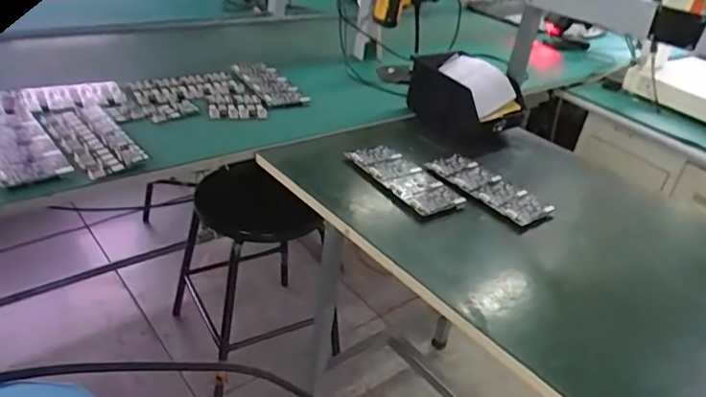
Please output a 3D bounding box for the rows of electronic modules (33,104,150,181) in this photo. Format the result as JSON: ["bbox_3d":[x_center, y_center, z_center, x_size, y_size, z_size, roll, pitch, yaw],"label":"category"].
[{"bbox_3d":[-0.457,-0.105,0.950,0.107,0.029,0.261,-22,39,-38],"label":"rows of electronic modules"}]

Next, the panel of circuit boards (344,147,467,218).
[{"bbox_3d":[0.089,-0.036,0.966,0.097,0.017,0.224,-27,52,-33],"label":"panel of circuit boards"}]

